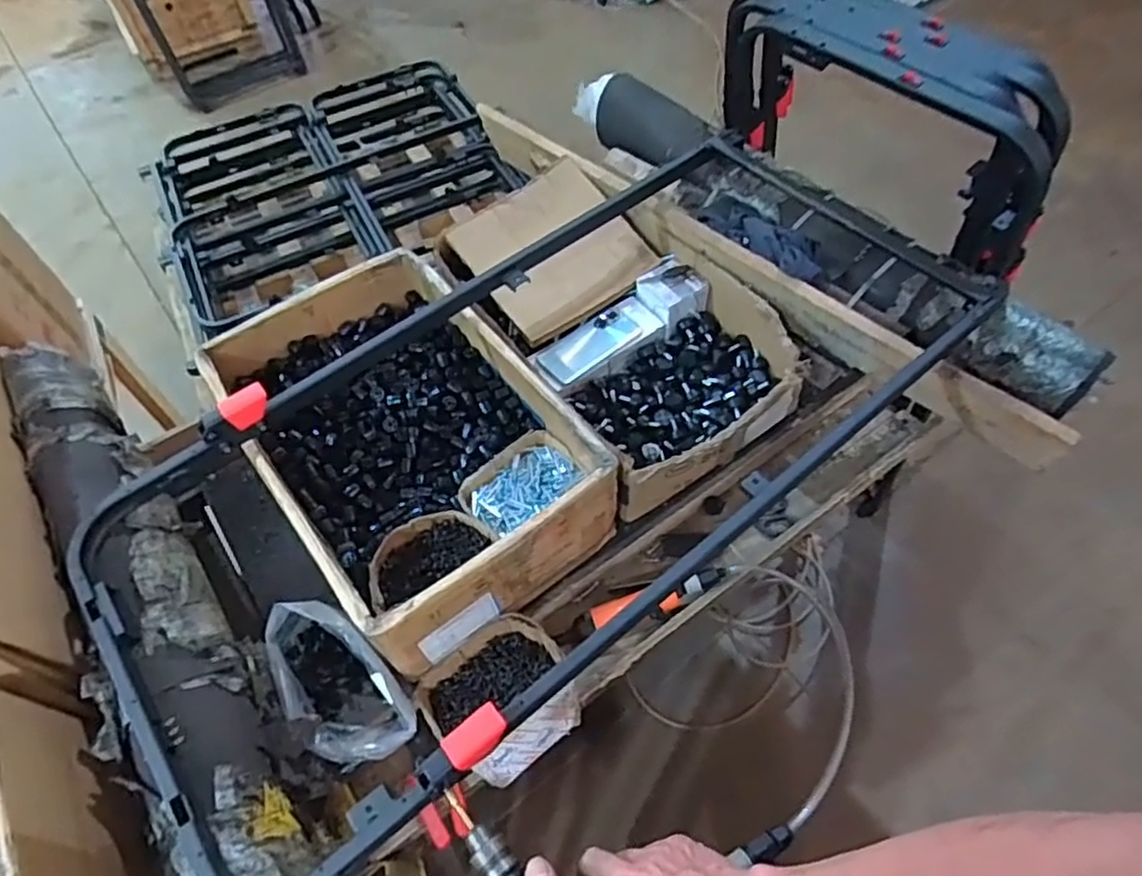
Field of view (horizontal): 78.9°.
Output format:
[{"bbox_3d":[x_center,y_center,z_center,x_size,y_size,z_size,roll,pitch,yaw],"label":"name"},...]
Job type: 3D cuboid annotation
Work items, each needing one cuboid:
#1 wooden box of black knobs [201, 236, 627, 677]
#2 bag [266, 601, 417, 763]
[{"bbox_3d":[-0.228,-0.008,0.960,0.349,0.147,0.540,-34,61,-18],"label":"wooden box of black knobs"},{"bbox_3d":[-0.279,0.292,0.824,0.108,0.119,0.210,-38,62,-20],"label":"bag"}]

